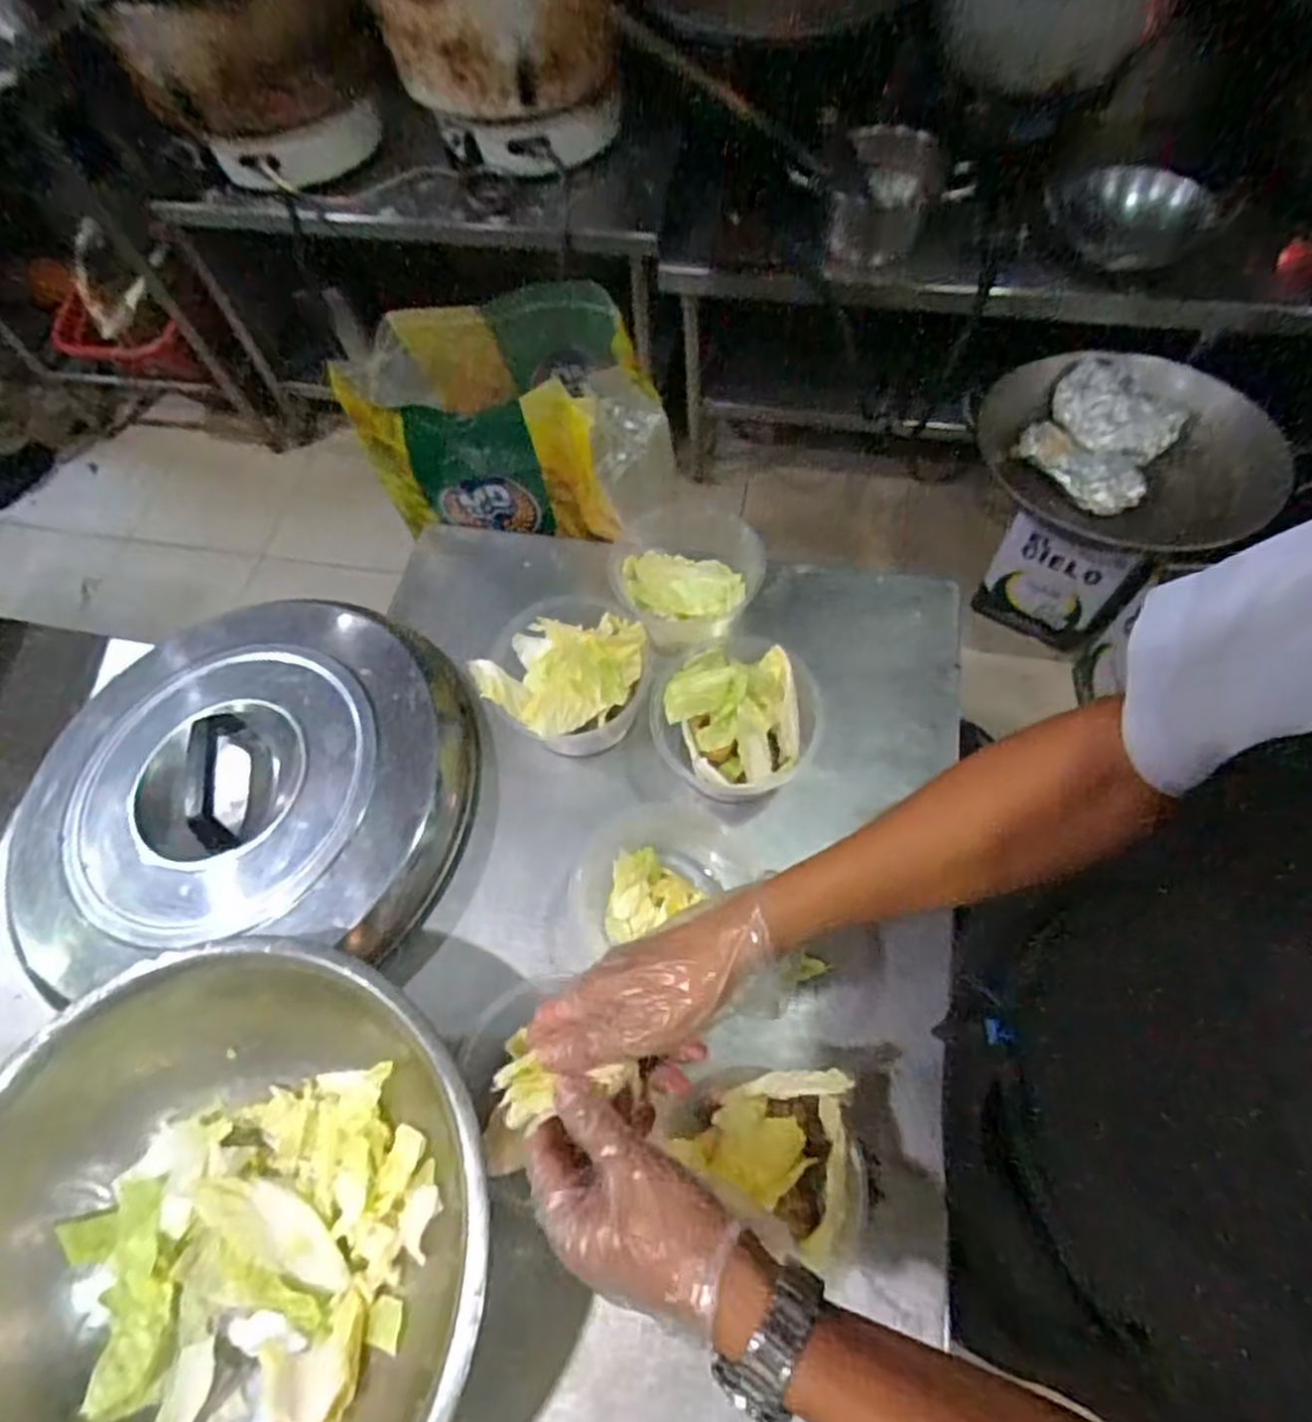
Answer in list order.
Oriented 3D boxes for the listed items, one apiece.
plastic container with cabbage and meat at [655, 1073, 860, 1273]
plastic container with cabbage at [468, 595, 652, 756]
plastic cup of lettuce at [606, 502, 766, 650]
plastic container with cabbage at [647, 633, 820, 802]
[{"bbox_3d":[0.069,0.313,0.521,0.126,0.102,0.117,1,62,5],"label":"plastic container with cabbage and meat"},{"bbox_3d":[-0.082,-0.031,0.690,0.136,0.112,0.132,-2,62,3],"label":"plastic container with cabbage"},{"bbox_3d":[0.023,-0.128,0.754,0.159,0.073,0.149,-2,62,3],"label":"plastic cup of lettuce"},{"bbox_3d":[0.068,0.010,0.675,0.143,0.084,0.136,-2,62,3],"label":"plastic container with cabbage"}]

